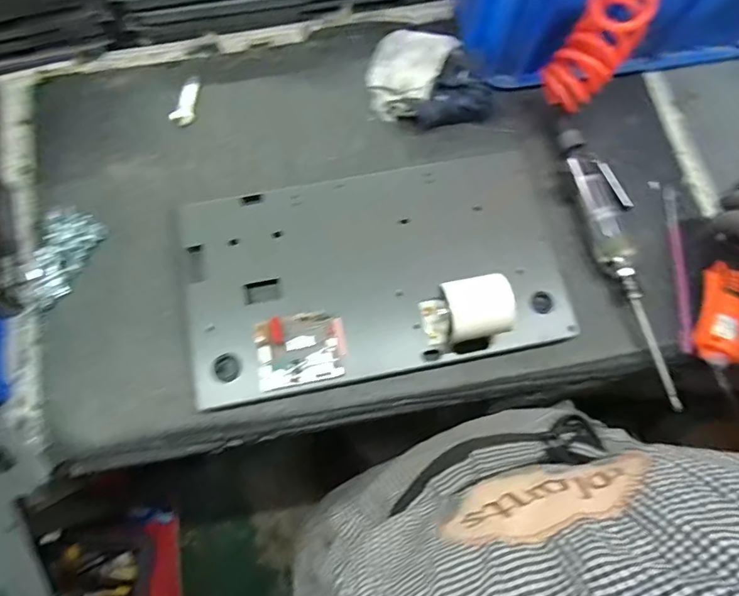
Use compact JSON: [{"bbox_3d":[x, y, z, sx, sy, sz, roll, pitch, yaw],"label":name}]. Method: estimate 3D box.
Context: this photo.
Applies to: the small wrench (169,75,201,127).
[{"bbox_3d":[-0.238,-0.253,0.637,0.036,0.012,0.073,6,75,0],"label":"small wrench"}]

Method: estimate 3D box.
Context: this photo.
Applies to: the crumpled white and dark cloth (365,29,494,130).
[{"bbox_3d":[0.078,-0.281,0.632,0.159,0.045,0.130,3,75,-1],"label":"crumpled white and dark cloth"}]

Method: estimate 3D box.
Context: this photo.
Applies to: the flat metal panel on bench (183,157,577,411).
[{"bbox_3d":[0.007,-0.038,0.557,0.409,0.025,0.238,-10,75,-4],"label":"flat metal panel on bench"}]

